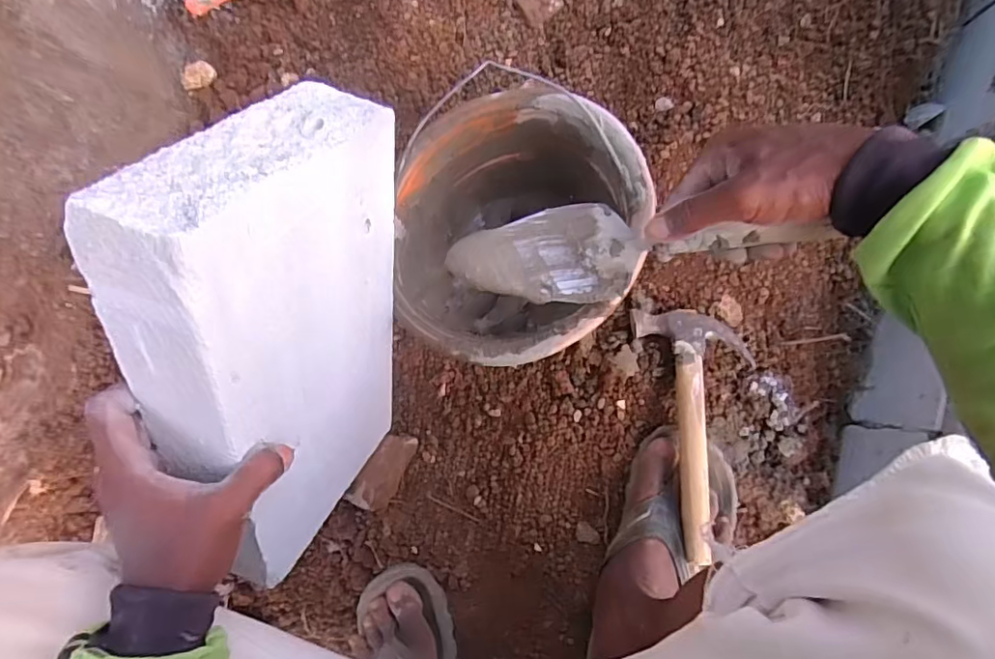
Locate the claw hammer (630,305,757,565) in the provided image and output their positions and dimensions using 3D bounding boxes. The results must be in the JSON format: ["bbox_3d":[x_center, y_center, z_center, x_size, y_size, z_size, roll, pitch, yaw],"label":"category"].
[{"bbox_3d":[0.203,0.102,0.555,0.107,0.028,0.251,3,74,-5],"label":"claw hammer"}]

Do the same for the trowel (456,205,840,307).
[{"bbox_3d":[0.094,-0.061,0.401,0.252,0.043,0.073,-4,89,13],"label":"trowel"}]

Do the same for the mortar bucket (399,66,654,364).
[{"bbox_3d":[0.011,-0.092,0.538,0.232,0.176,0.253,1,85,-3],"label":"mortar bucket"}]

